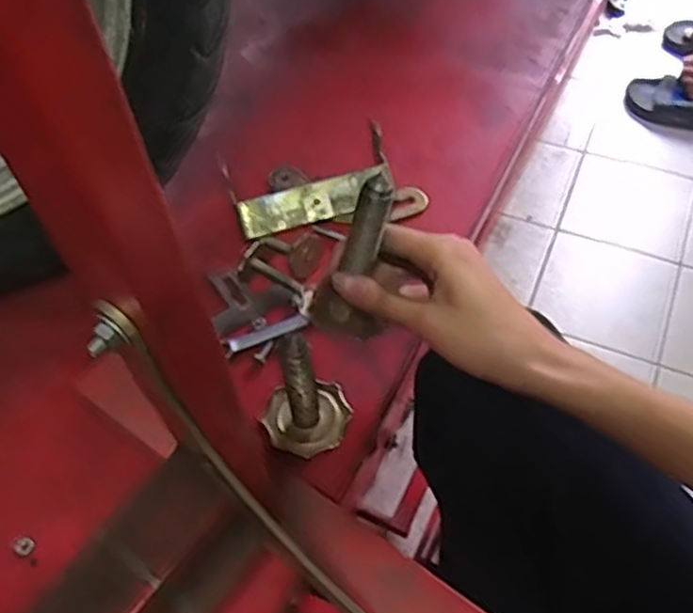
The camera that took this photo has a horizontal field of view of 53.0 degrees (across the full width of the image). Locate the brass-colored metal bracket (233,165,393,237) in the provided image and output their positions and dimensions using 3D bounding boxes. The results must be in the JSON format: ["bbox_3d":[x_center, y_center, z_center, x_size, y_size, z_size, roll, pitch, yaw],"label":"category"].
[{"bbox_3d":[-0.022,-0.084,0.546,0.121,0.011,0.030,-16,88,-5],"label":"brass-colored metal bracket"}]

